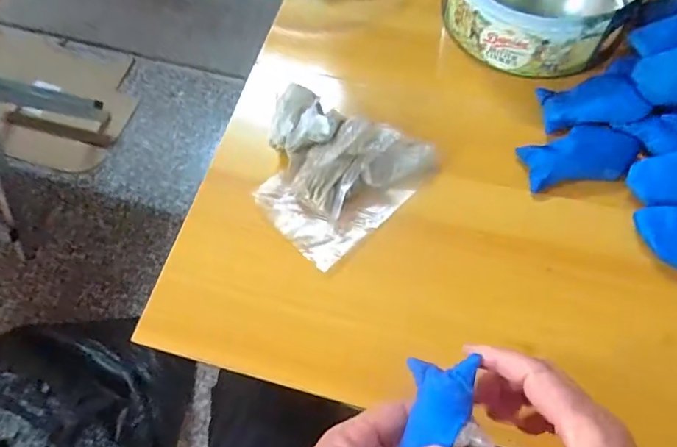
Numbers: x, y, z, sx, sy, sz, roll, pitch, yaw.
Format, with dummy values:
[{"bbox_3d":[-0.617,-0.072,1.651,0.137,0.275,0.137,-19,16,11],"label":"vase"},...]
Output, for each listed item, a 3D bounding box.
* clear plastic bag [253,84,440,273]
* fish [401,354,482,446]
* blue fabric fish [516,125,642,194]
[{"bbox_3d":[-0.008,-0.059,0.432,0.144,0.050,0.139,-41,68,-16],"label":"clear plastic bag"},{"bbox_3d":[0.052,0.121,0.279,0.036,0.030,0.095,12,71,9],"label":"fish"},{"bbox_3d":[0.216,-0.061,0.439,0.101,0.011,0.054,-11,63,-2],"label":"blue fabric fish"}]

